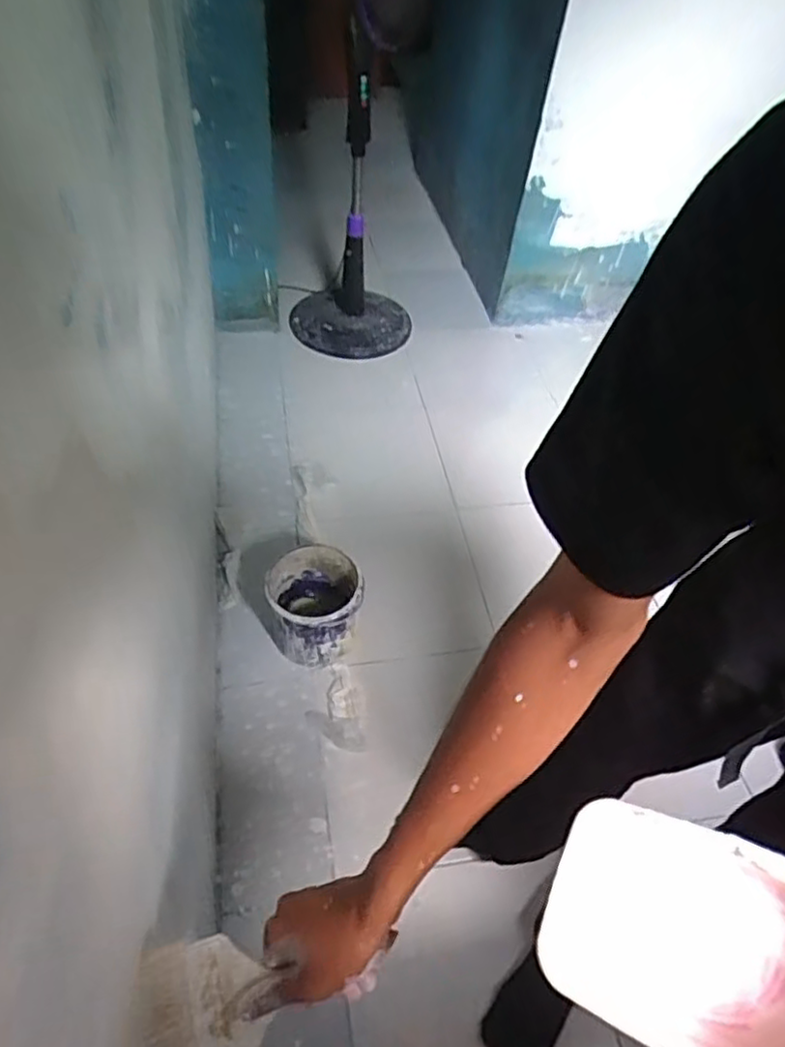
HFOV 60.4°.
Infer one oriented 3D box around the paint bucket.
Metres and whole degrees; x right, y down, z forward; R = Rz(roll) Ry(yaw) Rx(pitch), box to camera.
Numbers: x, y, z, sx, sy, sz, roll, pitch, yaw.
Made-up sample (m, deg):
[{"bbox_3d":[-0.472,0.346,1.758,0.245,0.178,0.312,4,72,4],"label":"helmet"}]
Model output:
[{"bbox_3d":[-0.156,0.165,1.376,0.183,0.206,0.183,1,52,-2],"label":"paint bucket"}]

